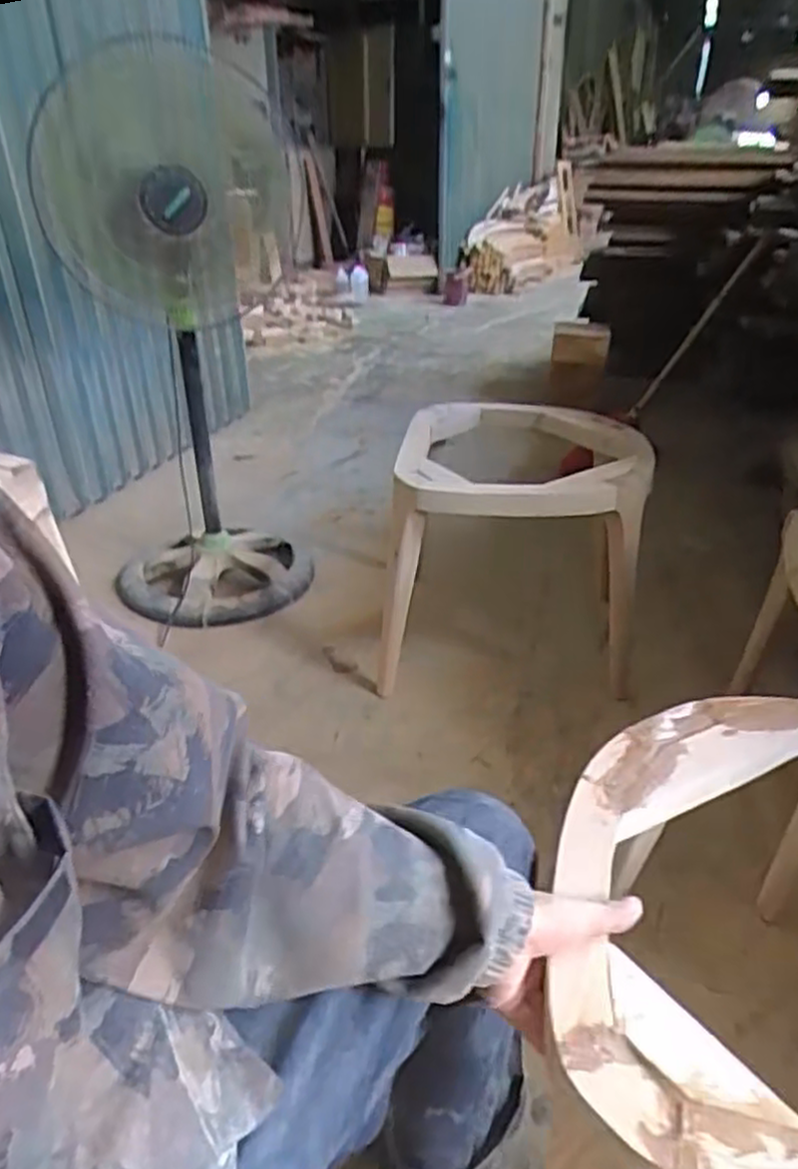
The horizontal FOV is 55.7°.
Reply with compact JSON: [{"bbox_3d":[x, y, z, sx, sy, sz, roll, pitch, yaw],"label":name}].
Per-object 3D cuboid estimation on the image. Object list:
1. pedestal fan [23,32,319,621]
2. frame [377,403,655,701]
[{"bbox_3d":[-0.488,-0.489,1.695,0.473,1.136,0.567,-12,31,-17],"label":"pedestal fan"},{"bbox_3d":[0.255,-0.082,1.631,0.497,0.465,0.544,6,30,15],"label":"frame"}]

